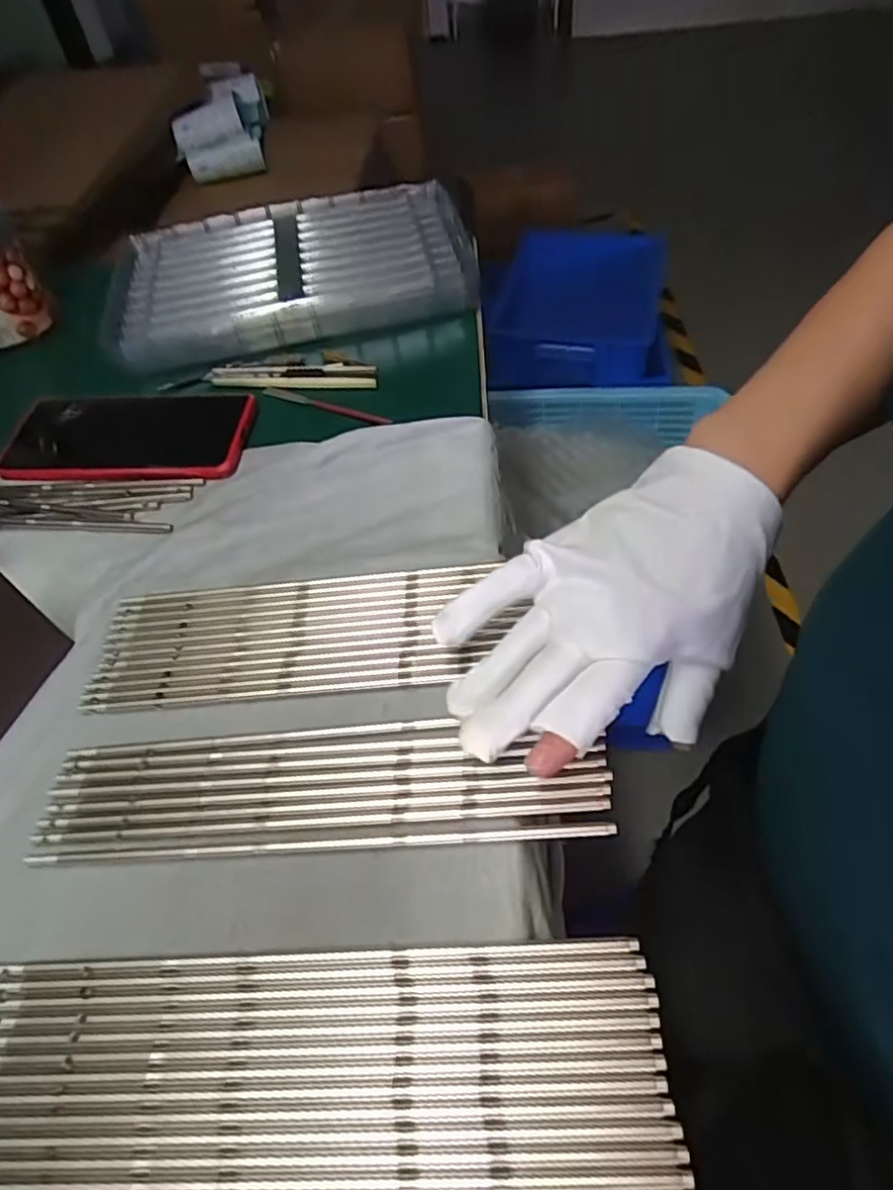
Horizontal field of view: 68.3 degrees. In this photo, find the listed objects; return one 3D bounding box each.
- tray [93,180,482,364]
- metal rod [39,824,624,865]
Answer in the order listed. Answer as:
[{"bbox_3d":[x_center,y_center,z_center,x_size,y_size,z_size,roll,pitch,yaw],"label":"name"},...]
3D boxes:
[{"bbox_3d":[-0.127,-0.271,0.546,0.284,0.032,0.172,-13,54,-4],"label":"tray"},{"bbox_3d":[-0.057,0.106,0.281,0.251,0.006,0.005,-4,54,3],"label":"metal rod"}]

